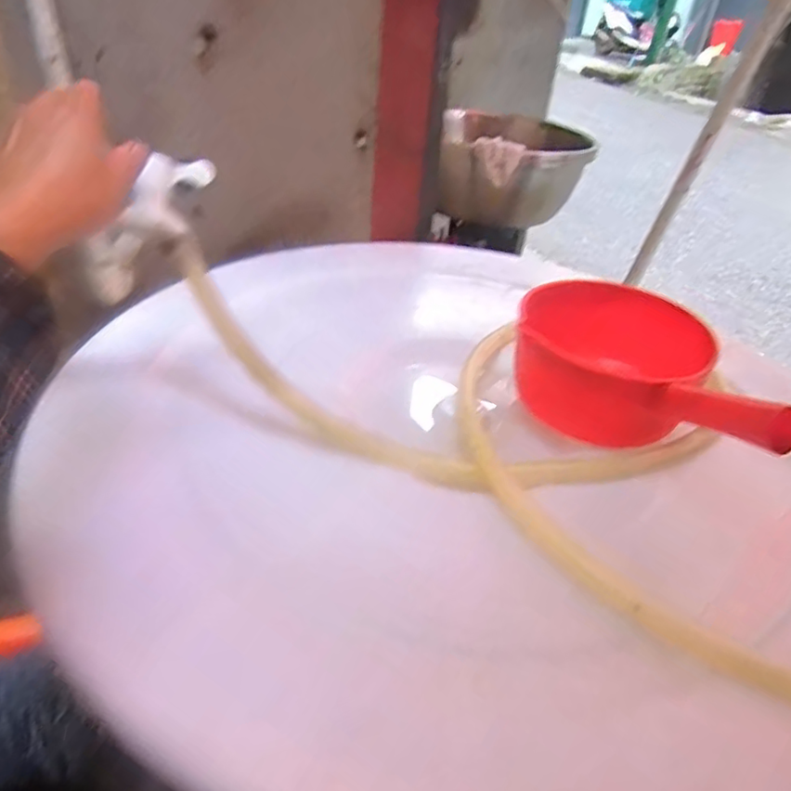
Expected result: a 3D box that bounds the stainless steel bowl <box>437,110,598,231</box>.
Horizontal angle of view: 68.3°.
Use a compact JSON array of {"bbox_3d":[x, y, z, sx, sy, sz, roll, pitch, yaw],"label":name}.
[{"bbox_3d":[0.226,-0.416,1.117,0.266,0.161,0.293,3,36,-3],"label":"stainless steel bowl"}]

